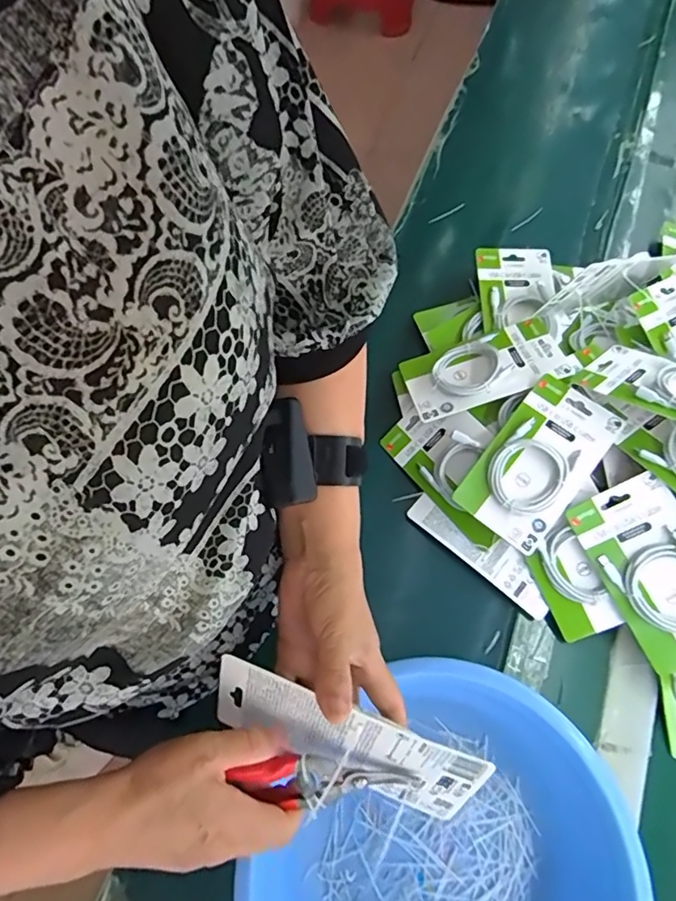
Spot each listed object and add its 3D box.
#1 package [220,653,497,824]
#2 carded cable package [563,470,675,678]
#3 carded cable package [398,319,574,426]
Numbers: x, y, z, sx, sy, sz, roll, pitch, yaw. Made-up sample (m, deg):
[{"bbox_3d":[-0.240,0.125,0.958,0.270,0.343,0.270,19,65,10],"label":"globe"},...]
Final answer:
[{"bbox_3d":[0.001,0.196,0.361,0.179,0.094,0.012,22,38,5],"label":"package"},{"bbox_3d":[0.321,0.123,0.545,0.101,0.020,0.182,-32,74,17],"label":"carded cable package"},{"bbox_3d":[0.173,-0.102,0.658,0.183,0.024,0.110,-16,56,3],"label":"carded cable package"}]

